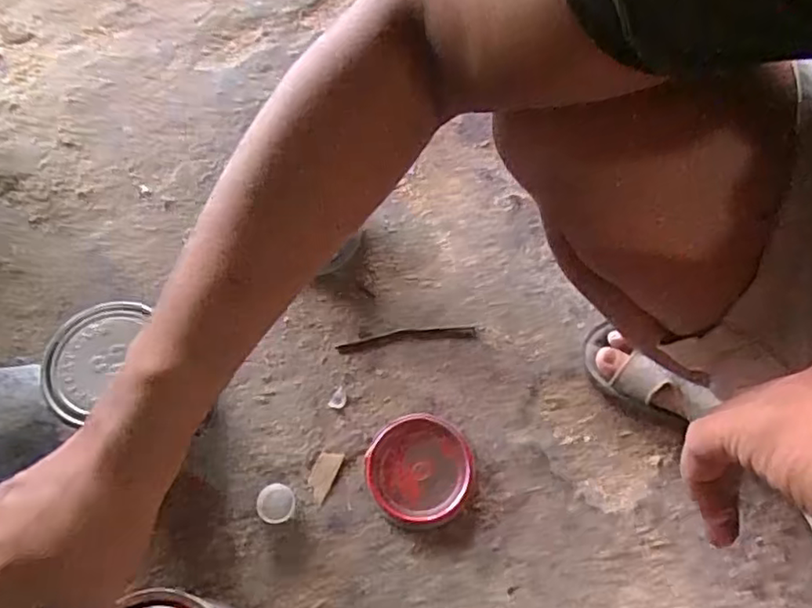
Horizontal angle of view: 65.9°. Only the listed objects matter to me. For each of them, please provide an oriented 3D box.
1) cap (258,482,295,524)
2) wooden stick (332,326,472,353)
[{"bbox_3d":[-0.118,0.182,0.571,0.033,0.009,0.033,-2,64,-2],"label":"cap"},{"bbox_3d":[0.001,0.034,0.650,0.143,0.004,0.017,-7,64,-5],"label":"wooden stick"}]

